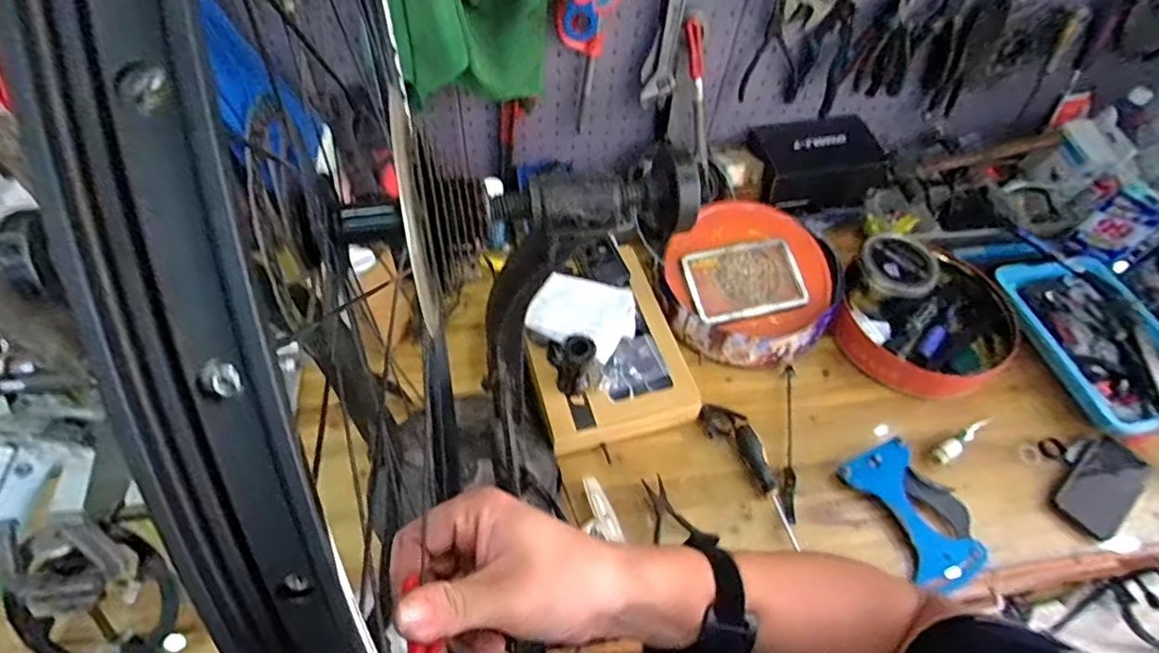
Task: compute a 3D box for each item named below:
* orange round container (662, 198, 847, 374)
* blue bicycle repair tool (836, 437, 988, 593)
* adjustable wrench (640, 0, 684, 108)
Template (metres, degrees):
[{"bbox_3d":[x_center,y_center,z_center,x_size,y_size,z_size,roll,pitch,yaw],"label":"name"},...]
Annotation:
[{"bbox_3d":[0.276,-0.070,0.946,0.282,0.095,0.282,2,70,-5],"label":"orange round container"},{"bbox_3d":[0.471,0.253,0.788,0.122,0.026,0.193,-21,59,-17],"label":"blue bicycle repair tool"},{"bbox_3d":[0.130,-0.439,0.861,0.047,0.222,0.020,0,55,-3],"label":"adjustable wrench"}]

